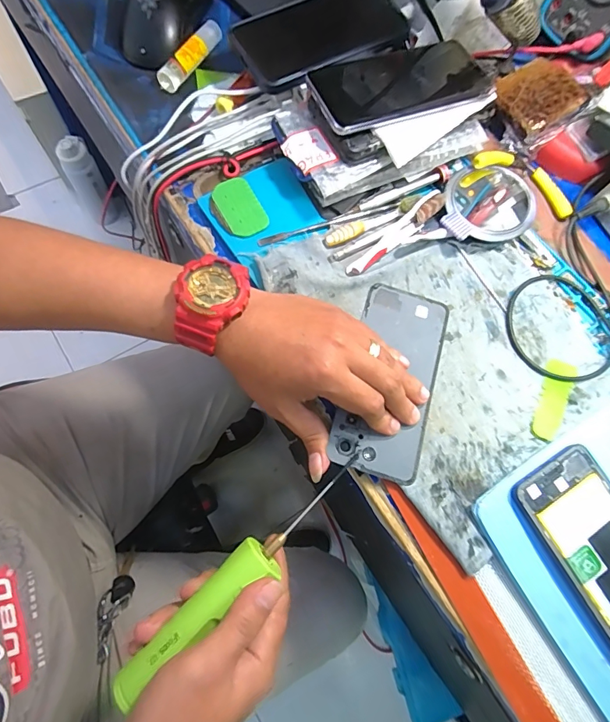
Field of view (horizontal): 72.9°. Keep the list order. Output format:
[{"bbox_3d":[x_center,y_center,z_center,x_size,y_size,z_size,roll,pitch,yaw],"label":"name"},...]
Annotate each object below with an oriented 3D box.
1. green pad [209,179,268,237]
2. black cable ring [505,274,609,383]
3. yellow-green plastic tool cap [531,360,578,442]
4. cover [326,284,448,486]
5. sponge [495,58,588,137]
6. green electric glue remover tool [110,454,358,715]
[{"bbox_3d":[-0.060,-0.134,0.366,0.042,0.008,0.056,-25,78,-14],"label":"green pad"},{"bbox_3d":[0.218,-0.029,0.354,0.088,0.010,0.097,-20,76,-13],"label":"black cable ring"},{"bbox_3d":[0.202,0.031,0.337,0.022,0.009,0.070,30,72,2],"label":"yellow-green plastic tool cap"},{"bbox_3d":[0.069,0.012,0.332,0.072,0.007,0.156,20,69,3],"label":"cover"},{"bbox_3d":[0.224,-0.257,0.395,0.062,0.014,0.069,-29,79,-8],"label":"sponge"},{"bbox_3d":[-0.042,0.139,0.278,0.207,0.023,0.022,-40,81,-14],"label":"green electric glue remover tool"}]

